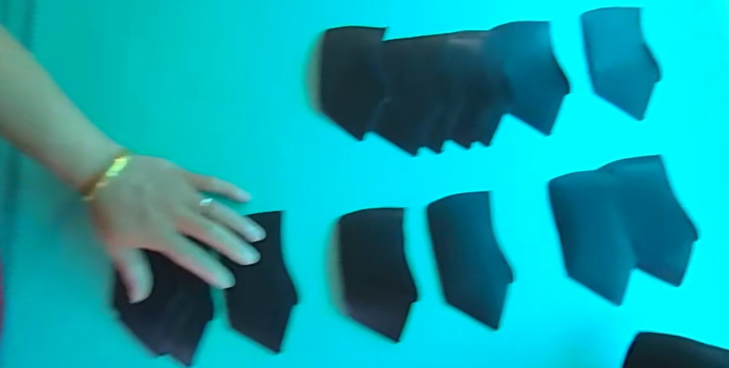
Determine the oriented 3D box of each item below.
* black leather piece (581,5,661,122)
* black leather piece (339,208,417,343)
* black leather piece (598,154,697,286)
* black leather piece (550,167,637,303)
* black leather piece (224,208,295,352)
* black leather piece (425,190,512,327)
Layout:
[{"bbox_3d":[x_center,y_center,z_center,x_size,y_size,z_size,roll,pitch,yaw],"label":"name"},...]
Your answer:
[{"bbox_3d":[0.283,-0.136,0.487,0.069,0.006,0.125,-3,80,6],"label":"black leather piece"},{"bbox_3d":[0.012,0.086,0.430,0.066,0.009,0.119,-7,81,5],"label":"black leather piece"},{"bbox_3d":[0.293,0.034,0.443,0.062,0.013,0.125,-11,77,-4],"label":"black leather piece"},{"bbox_3d":[0.231,0.051,0.445,0.068,0.005,0.126,-7,77,-3],"label":"black leather piece"},{"bbox_3d":[-0.102,0.093,0.427,0.062,0.007,0.125,-8,80,-9],"label":"black leather piece"},{"bbox_3d":[0.105,0.073,0.435,0.066,0.004,0.125,-10,77,-4],"label":"black leather piece"}]

